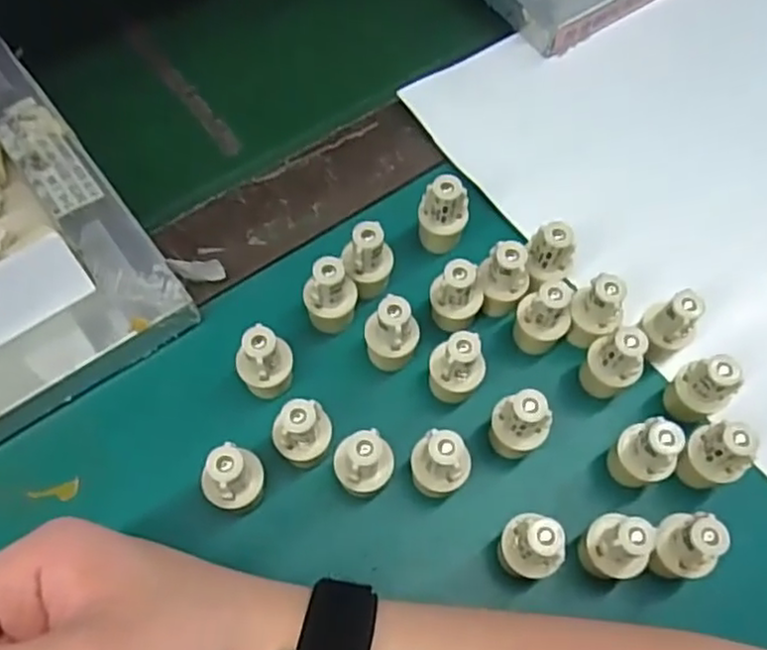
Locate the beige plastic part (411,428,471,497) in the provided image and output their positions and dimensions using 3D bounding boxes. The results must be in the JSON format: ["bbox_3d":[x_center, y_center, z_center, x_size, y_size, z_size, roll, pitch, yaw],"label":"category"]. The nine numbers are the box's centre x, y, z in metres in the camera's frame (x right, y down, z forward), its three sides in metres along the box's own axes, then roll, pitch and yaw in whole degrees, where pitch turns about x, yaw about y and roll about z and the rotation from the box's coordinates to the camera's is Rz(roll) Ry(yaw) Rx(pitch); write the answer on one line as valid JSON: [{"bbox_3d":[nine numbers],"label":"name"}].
[{"bbox_3d":[0.022,0.059,0.282,0.023,0.042,0.019,22,65,10],"label":"beige plastic part"}]

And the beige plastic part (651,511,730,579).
[{"bbox_3d":[0.115,0.087,0.271,0.019,0.046,0.022,1,63,-1],"label":"beige plastic part"}]

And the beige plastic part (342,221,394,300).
[{"bbox_3d":[-0.007,-0.027,0.321,0.022,0.041,0.020,0,63,-1],"label":"beige plastic part"}]

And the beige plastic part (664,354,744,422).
[{"bbox_3d":[0.136,0.029,0.299,0.017,0.043,0.022,-33,68,-16],"label":"beige plastic part"}]

